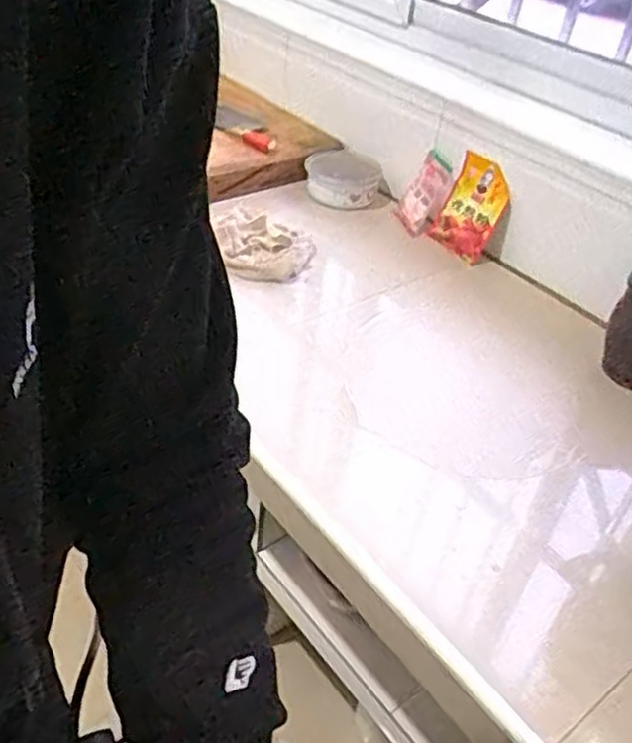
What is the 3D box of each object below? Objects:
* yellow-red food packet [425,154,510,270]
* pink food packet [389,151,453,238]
[{"bbox_3d":[0.236,-0.247,1.098,0.016,0.156,0.104,-12,49,-35],"label":"yellow-red food packet"},{"bbox_3d":[0.174,-0.285,1.163,0.012,0.130,0.068,-11,57,-40],"label":"pink food packet"}]

